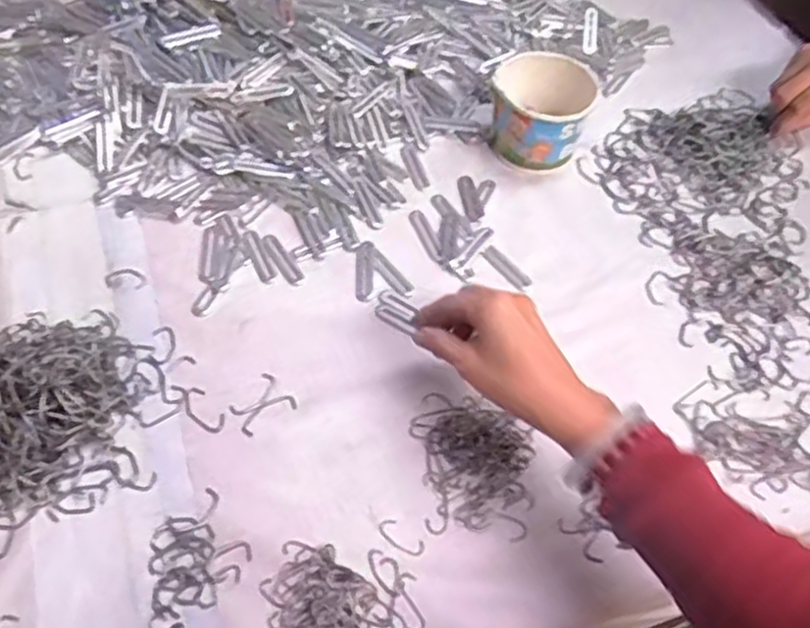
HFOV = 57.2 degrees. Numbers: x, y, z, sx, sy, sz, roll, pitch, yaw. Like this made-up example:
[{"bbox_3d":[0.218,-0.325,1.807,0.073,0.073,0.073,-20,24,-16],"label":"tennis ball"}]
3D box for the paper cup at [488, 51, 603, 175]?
[{"bbox_3d":[0.126,-0.190,0.694,0.086,0.065,0.111,12,55,4],"label":"paper cup"}]

